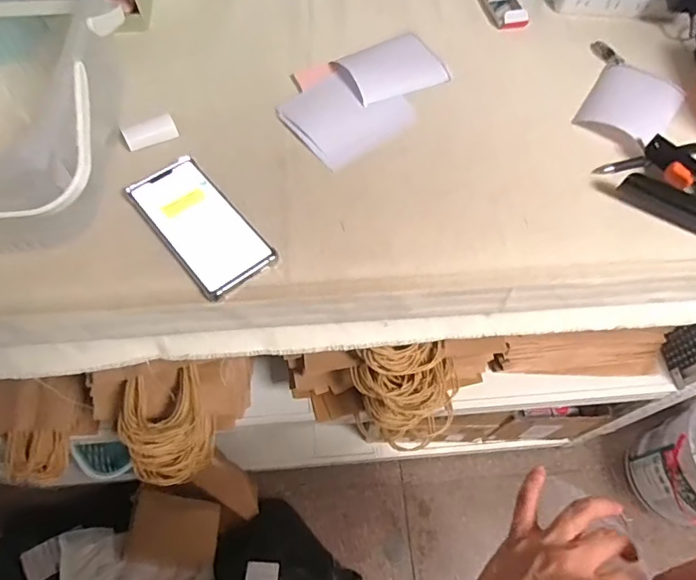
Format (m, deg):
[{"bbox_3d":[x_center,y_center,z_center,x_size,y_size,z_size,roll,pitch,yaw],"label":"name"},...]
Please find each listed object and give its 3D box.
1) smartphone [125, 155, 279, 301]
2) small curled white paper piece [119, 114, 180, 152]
[{"bbox_3d":[-0.150,-0.068,0.500,0.077,0.008,0.166,-36,69,-18],"label":"smartphone"},{"bbox_3d":[-0.220,-0.177,0.555,0.056,0.007,0.034,-26,66,-14],"label":"small curled white paper piece"}]

